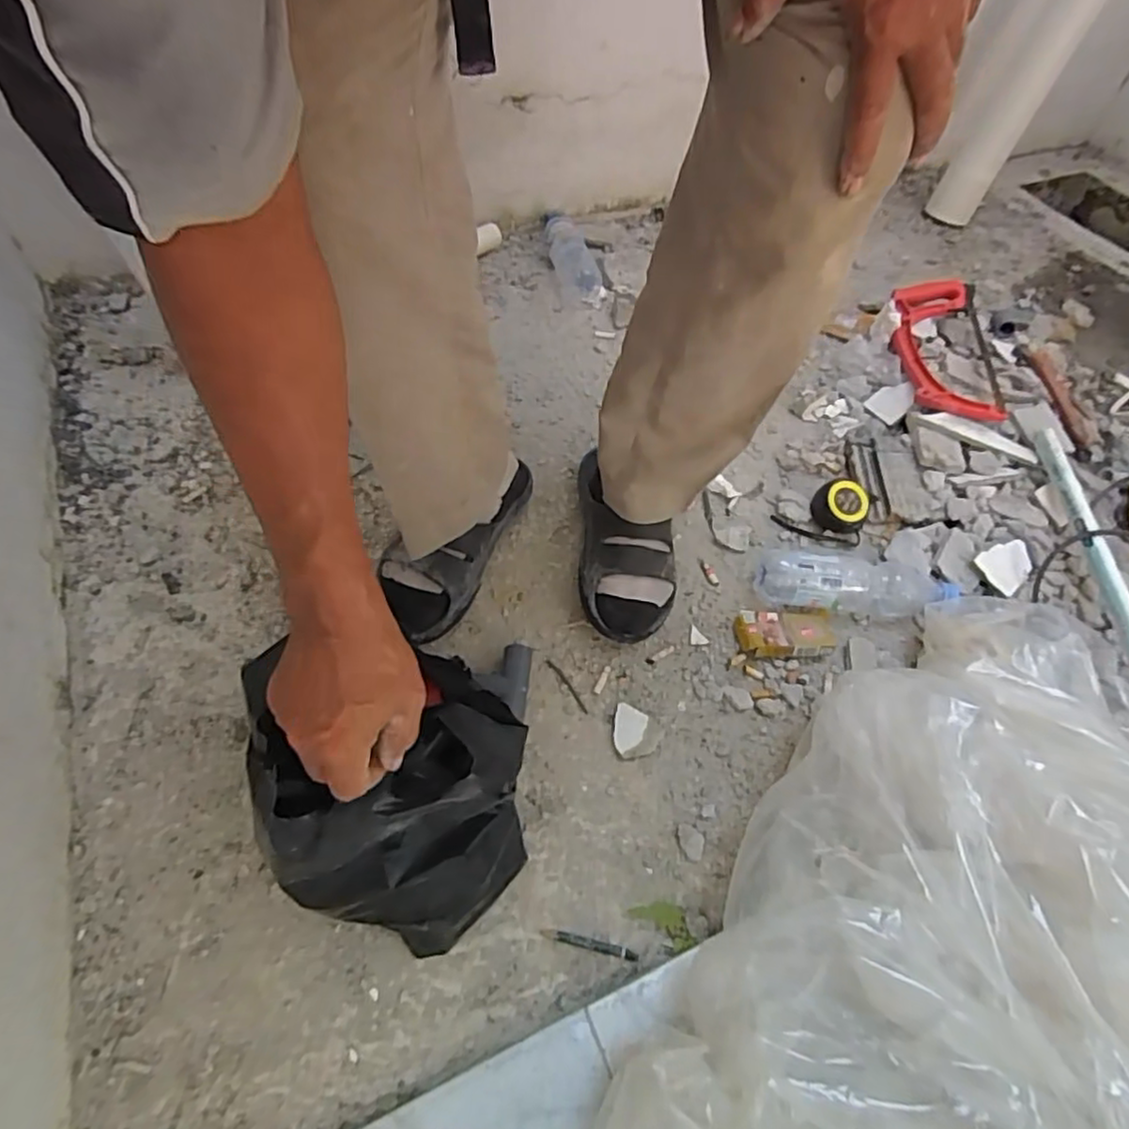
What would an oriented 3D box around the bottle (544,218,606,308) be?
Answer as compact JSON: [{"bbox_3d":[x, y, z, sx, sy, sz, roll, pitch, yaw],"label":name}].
[{"bbox_3d":[0.013,-0.539,1.175,0.065,0.052,0.217,-12,57,-14],"label":"bottle"}]

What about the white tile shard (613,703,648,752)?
[{"bbox_3d":[0.067,0.176,0.708,0.034,0.012,0.051,20,56,8],"label":"white tile shard"}]

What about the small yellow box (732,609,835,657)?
[{"bbox_3d":[0.264,0.080,0.790,0.116,0.024,0.070,0,55,-5],"label":"small yellow box"}]

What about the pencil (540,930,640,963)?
[{"bbox_3d":[0.023,0.341,0.596,0.087,0.004,0.009,12,55,4],"label":"pencil"}]

